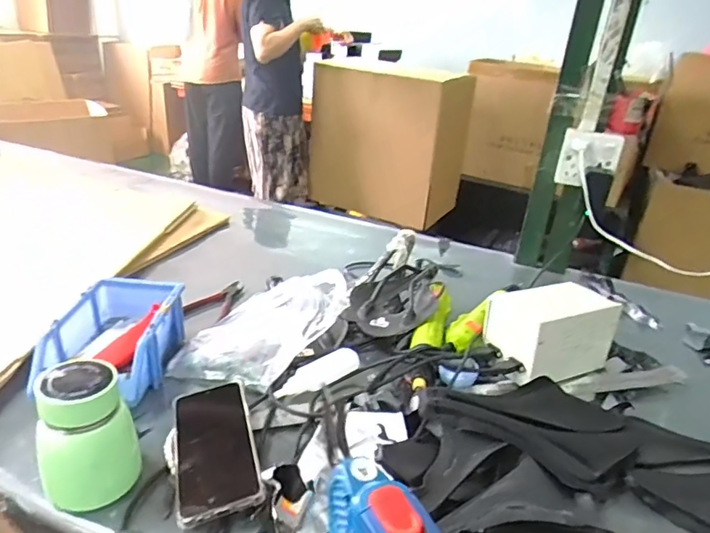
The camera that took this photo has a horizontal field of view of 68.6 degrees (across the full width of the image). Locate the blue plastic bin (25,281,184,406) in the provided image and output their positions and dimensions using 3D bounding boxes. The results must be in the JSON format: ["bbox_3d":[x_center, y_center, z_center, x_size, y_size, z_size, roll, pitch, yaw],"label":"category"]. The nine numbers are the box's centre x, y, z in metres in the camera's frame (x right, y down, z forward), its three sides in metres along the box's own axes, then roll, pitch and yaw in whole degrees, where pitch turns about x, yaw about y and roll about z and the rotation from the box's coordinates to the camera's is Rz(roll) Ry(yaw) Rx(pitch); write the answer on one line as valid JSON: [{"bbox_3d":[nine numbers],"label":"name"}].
[{"bbox_3d":[-0.287,0.081,0.638,0.119,0.062,0.209,6,27,1],"label":"blue plastic bin"}]

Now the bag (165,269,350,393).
[{"bbox_3d":[-0.109,0.085,0.633,0.239,0.074,0.095,-28,26,10],"label":"bag"}]

